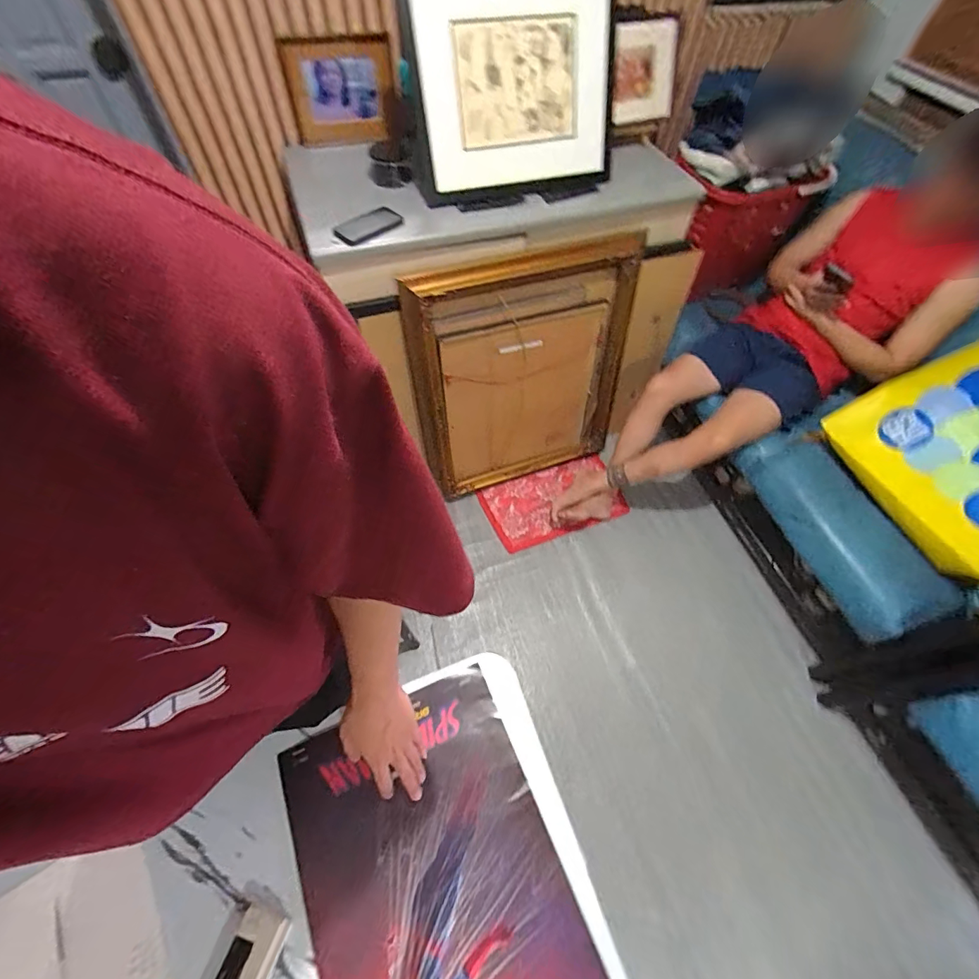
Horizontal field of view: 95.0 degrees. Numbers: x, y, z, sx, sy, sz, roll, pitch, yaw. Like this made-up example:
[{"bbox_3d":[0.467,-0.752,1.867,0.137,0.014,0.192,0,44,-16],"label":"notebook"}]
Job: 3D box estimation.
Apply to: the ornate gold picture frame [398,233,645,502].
[{"bbox_3d":[0.121,-0.343,1.388,0.690,0.742,0.102,-17,49,-13],"label":"ornate gold picture frame"}]

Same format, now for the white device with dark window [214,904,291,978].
[{"bbox_3d":[-0.277,0.543,0.503,0.053,0.022,0.107,17,59,8],"label":"white device with dark window"}]

